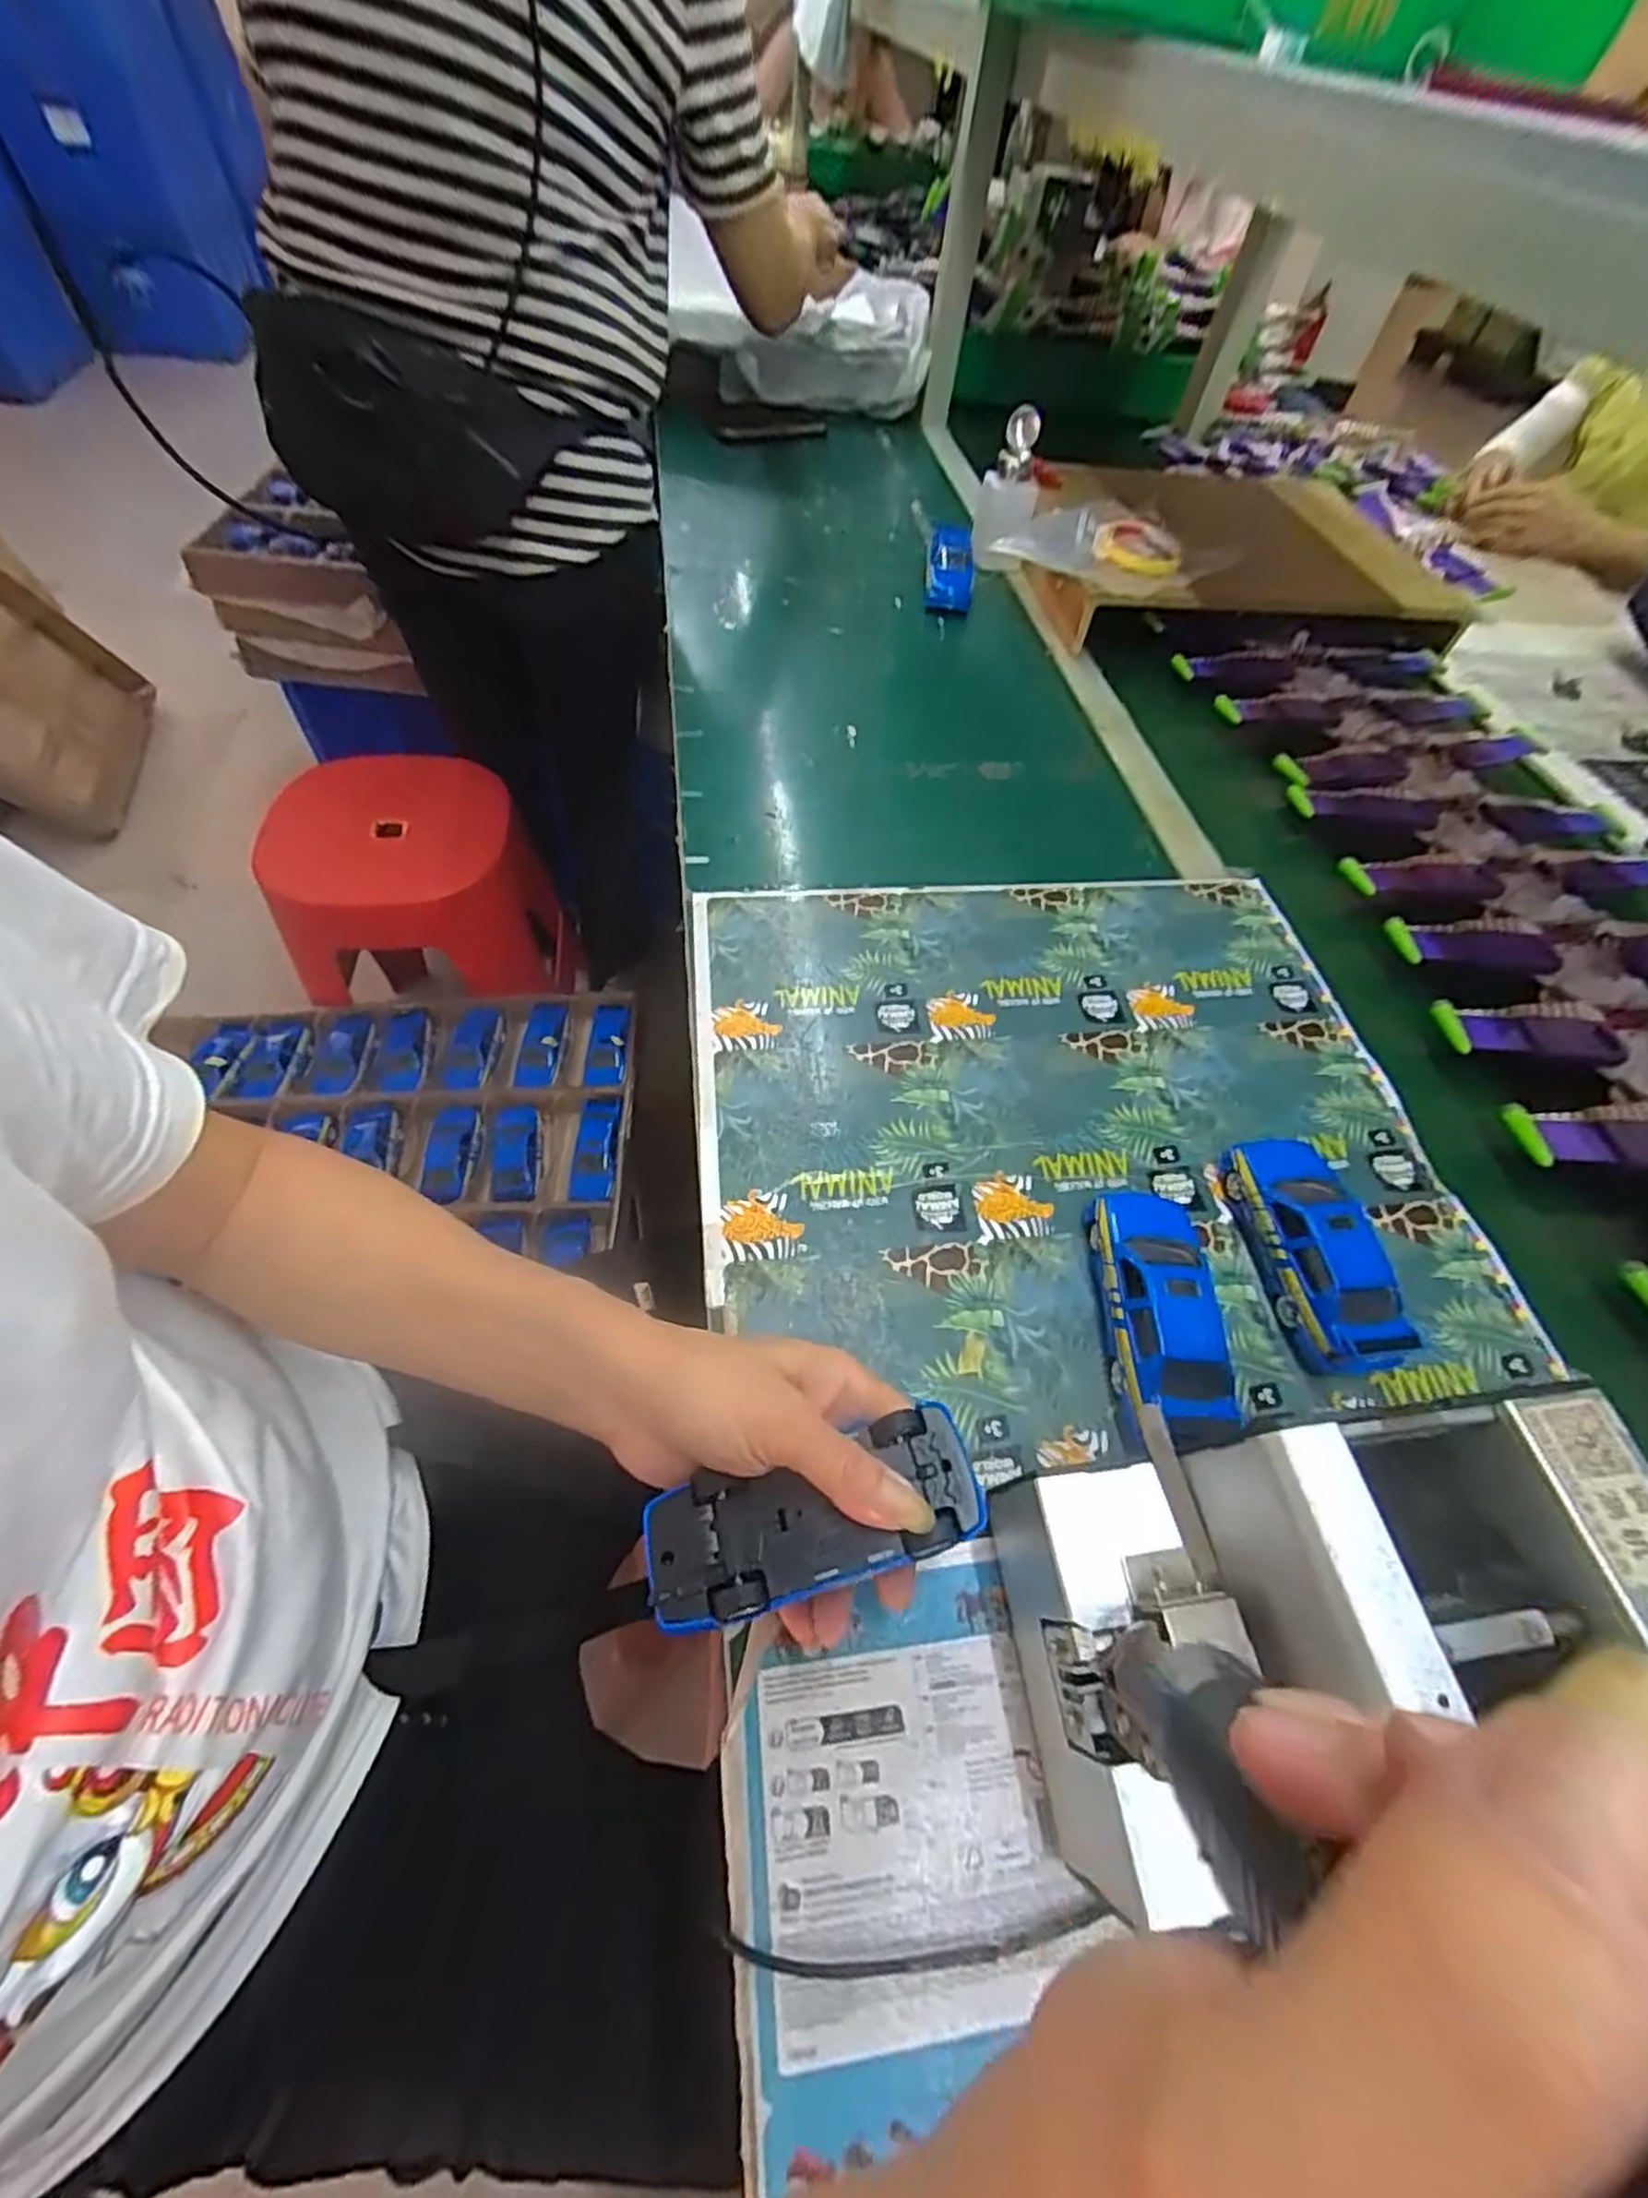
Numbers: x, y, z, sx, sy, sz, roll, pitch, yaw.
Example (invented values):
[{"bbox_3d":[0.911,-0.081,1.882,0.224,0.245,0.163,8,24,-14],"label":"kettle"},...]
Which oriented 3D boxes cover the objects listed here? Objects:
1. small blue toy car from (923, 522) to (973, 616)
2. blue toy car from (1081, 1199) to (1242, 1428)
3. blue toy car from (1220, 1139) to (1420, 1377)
[{"bbox_3d":[0.138,-0.588,0.815,0.051,0.039,0.126,8,57,-1],"label":"small blue toy car"},{"bbox_3d":[0.167,0.104,0.378,0.049,0.043,0.124,8,57,1],"label":"blue toy car"},{"bbox_3d":[0.263,0.082,0.400,0.048,0.043,0.127,1,57,-4],"label":"blue toy car"}]

